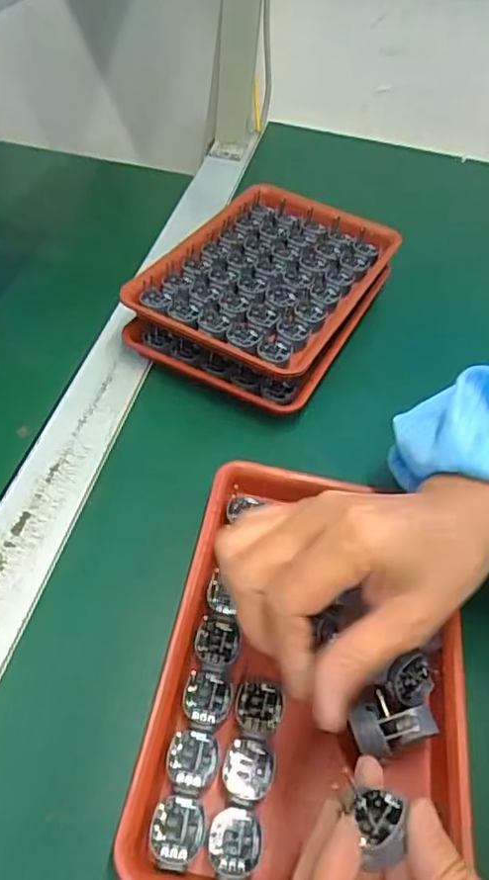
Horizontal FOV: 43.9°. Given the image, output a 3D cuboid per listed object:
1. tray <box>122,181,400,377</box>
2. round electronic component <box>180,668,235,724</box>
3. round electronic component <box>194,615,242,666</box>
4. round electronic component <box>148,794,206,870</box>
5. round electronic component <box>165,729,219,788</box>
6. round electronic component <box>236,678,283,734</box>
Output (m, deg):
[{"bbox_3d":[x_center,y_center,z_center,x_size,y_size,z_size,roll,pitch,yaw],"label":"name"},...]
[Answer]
[{"bbox_3d":[0.025,-0.149,0.519,0.151,0.035,0.233,24,50,16],"label":"tray"},{"bbox_3d":[-0.019,0.134,0.317,0.025,0.004,0.026,3,48,-3],"label":"round electronic component"},{"bbox_3d":[-0.015,0.111,0.336,0.024,0.004,0.027,8,48,1],"label":"round electronic component"},{"bbox_3d":[-0.031,0.178,0.276,0.024,0.004,0.028,7,48,1],"label":"round electronic component"},{"bbox_3d":[-0.026,0.156,0.297,0.024,0.004,0.026,3,48,-3],"label":"round electronic component"},{"bbox_3d":[0.008,0.138,0.316,0.023,0.004,0.025,3,48,-3],"label":"round electronic component"}]

